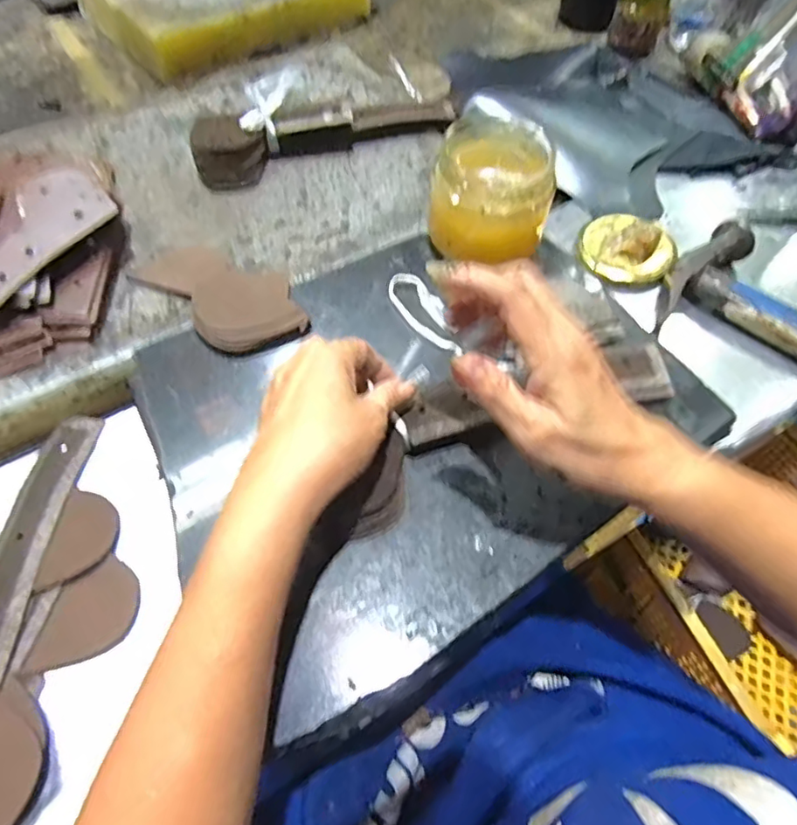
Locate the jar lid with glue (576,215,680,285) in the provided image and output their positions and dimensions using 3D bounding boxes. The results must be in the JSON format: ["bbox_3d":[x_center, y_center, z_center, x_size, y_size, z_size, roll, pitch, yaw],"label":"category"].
[{"bbox_3d":[0.191,-0.138,0.486,0.075,0.031,0.069,0,57,-1],"label":"jar lid with glue"}]

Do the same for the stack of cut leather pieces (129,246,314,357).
[{"bbox_3d":[-0.126,-0.091,0.415,0.140,0.021,0.075,40,65,22],"label":"stack of cut leather pieces"}]

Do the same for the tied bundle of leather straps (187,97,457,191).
[{"bbox_3d":[-0.066,-0.254,0.510,0.232,0.034,0.061,-22,60,-14],"label":"tied bundle of leather straps"}]

